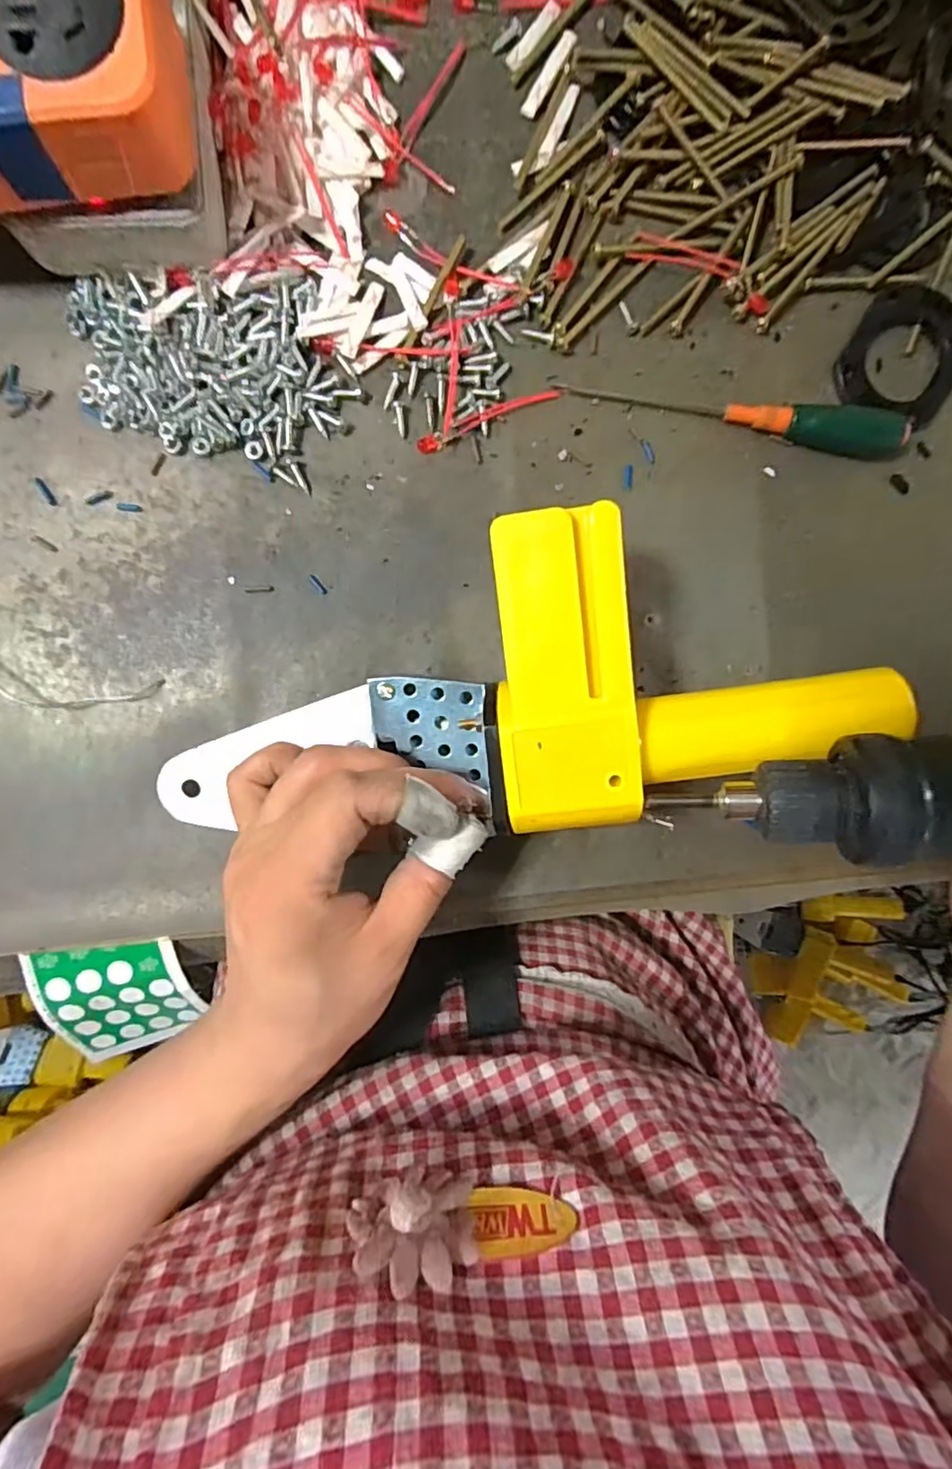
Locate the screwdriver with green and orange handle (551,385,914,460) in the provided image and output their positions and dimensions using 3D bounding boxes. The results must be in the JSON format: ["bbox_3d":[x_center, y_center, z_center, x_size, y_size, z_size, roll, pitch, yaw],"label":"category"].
[{"bbox_3d":[0.110,-0.134,0.251,0.146,0.016,0.016,7,92,-4],"label":"screwdriver with green and orange handle"}]

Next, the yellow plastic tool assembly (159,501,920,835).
[{"bbox_3d":[0.005,-0.017,0.216,0.276,0.035,0.104,-5,93,12],"label":"yellow plastic tool assembly"}]

